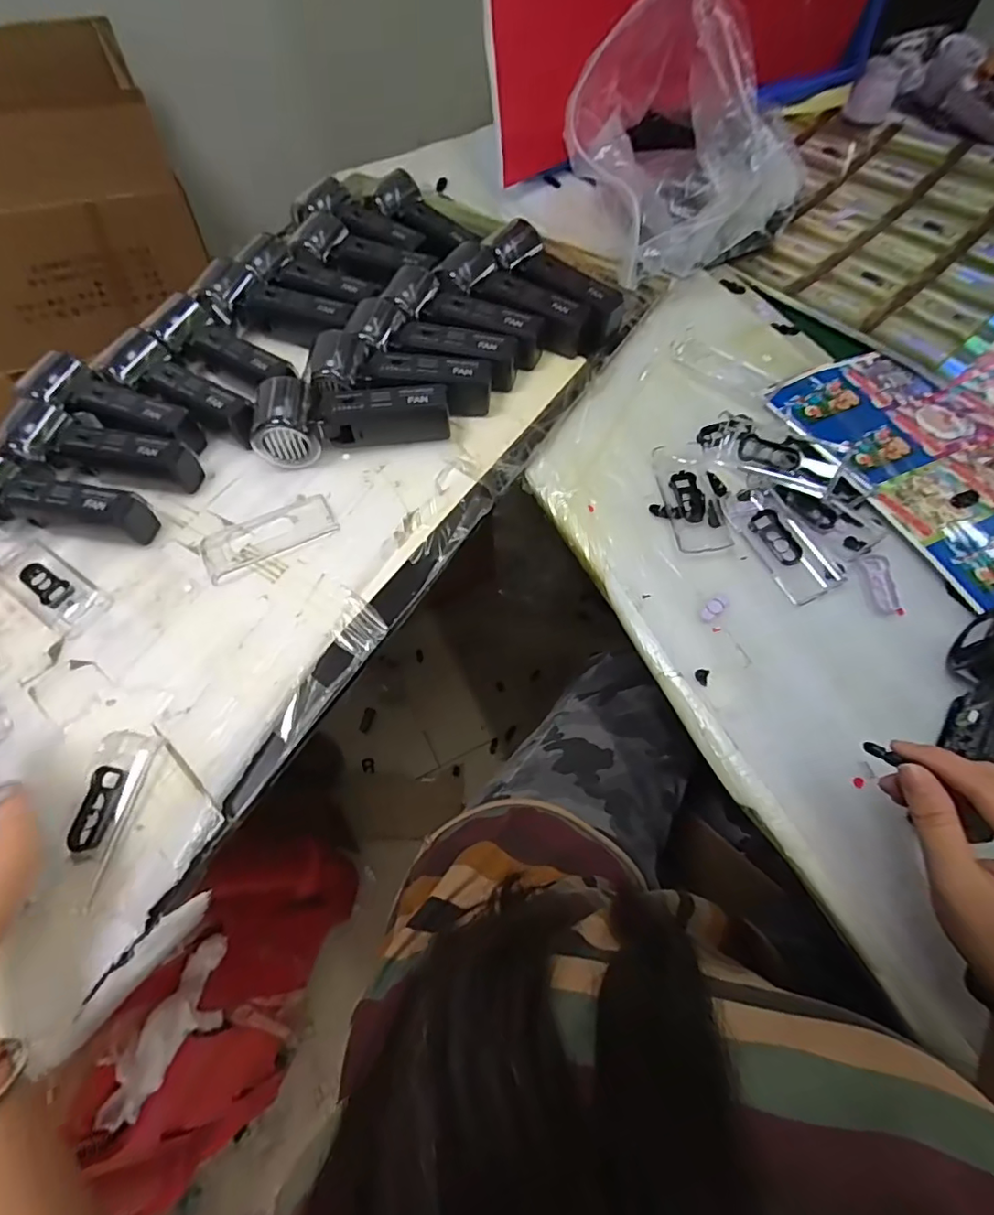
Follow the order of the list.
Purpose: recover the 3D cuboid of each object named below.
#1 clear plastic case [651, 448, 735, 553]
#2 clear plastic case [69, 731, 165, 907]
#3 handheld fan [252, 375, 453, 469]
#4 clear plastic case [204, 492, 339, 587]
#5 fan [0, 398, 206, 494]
[{"bbox_3d":[0.166,-0.091,0.466,0.046,0.015,0.105,-5,63,-2],"label":"clear plastic case"},{"bbox_3d":[-0.253,0.129,0.354,0.039,0.012,0.101,11,64,6],"label":"clear plastic case"},{"bbox_3d":[-0.123,-0.163,0.479,0.160,0.047,0.061,-5,63,-2],"label":"handheld fan"},{"bbox_3d":[-0.187,-0.060,0.452,0.105,0.006,0.044,-26,66,-12],"label":"clear plastic case"},{"bbox_3d":[-0.339,-0.128,0.470,0.156,0.041,0.058,19,65,9],"label":"fan"}]

